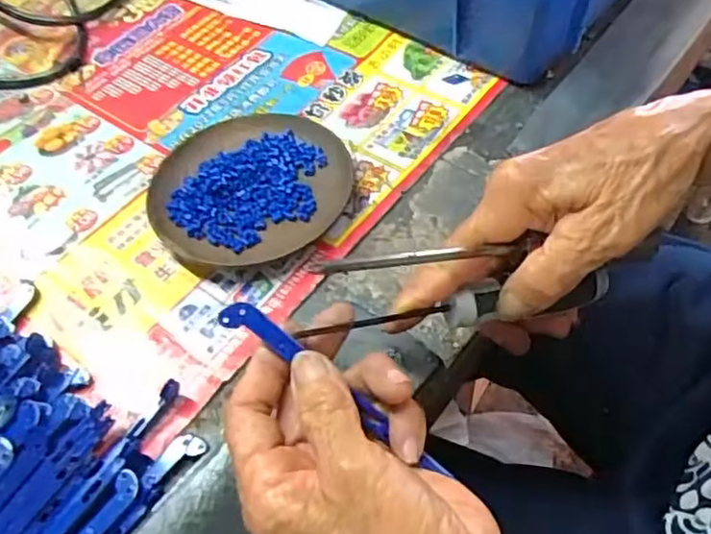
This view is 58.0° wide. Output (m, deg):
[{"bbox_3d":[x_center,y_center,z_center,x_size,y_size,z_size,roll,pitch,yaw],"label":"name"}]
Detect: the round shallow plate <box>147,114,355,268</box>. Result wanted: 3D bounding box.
[{"bbox_3d":[-0.060,-0.046,0.378,0.120,0.016,0.109,-35,59,-19],"label":"round shallow plate"}]

